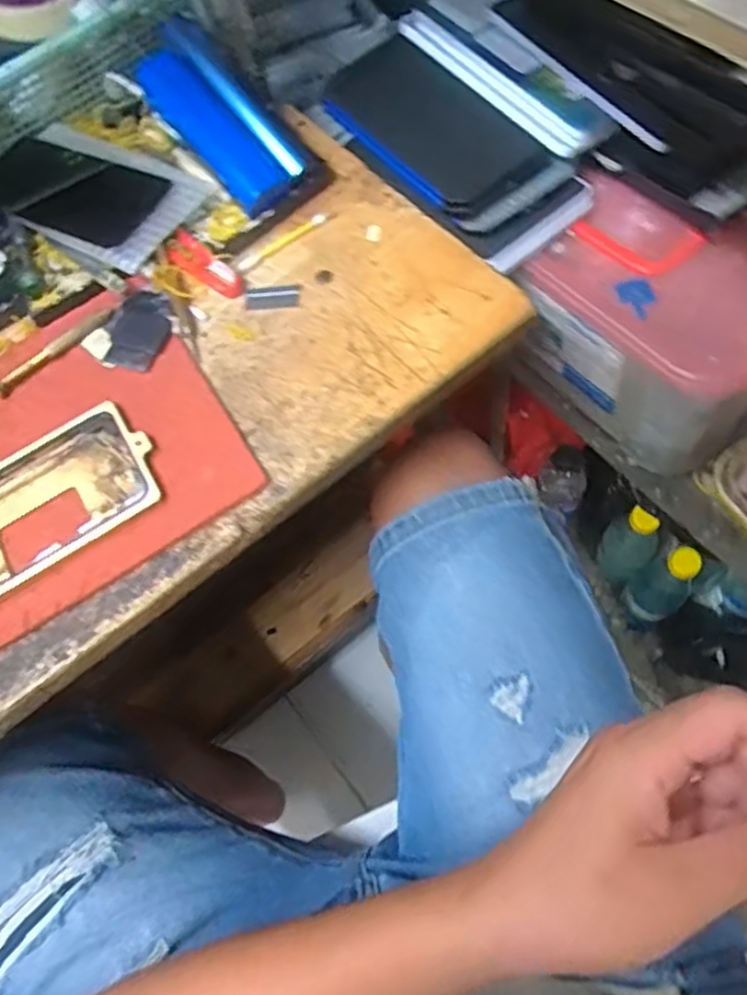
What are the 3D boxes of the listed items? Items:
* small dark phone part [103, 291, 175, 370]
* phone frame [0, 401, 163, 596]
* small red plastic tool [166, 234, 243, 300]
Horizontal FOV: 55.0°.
[{"bbox_3d":[-0.158,-0.113,0.485,0.050,0.006,0.060,19,70,17],"label":"small dark phone part"},{"bbox_3d":[-0.214,0.011,0.430,0.166,0.008,0.084,-34,65,-7],"label":"phone frame"},{"bbox_3d":[-0.115,-0.160,0.495,0.062,0.011,0.024,37,75,15],"label":"small red plastic tool"}]

